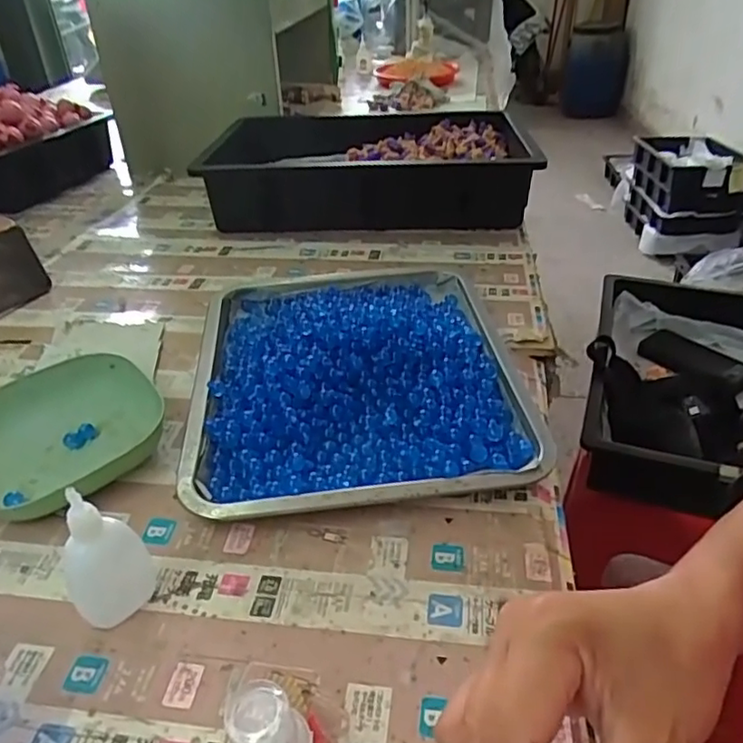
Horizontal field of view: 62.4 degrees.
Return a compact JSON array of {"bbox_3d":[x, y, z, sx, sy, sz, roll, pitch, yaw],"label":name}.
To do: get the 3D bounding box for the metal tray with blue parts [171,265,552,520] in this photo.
[{"bbox_3d":[-0.011,-0.006,0.523,0.269,0.046,0.305,-6,36,-6],"label":"metal tray with blue parts"}]

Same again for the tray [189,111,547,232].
[{"bbox_3d":[-0.002,-0.301,0.903,0.426,0.091,0.297,0,35,3],"label":"tray"}]

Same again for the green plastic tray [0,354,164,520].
[{"bbox_3d":[-0.238,0.046,0.473,0.146,0.032,0.142,-24,41,-27],"label":"green plastic tray"}]

